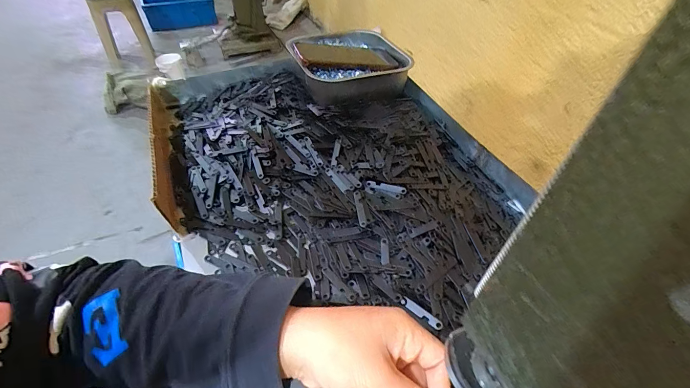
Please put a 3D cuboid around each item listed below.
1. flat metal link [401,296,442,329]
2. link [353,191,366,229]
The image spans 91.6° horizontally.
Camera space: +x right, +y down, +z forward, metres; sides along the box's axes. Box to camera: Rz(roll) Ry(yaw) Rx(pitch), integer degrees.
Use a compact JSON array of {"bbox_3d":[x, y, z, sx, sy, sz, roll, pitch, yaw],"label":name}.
[{"bbox_3d":[0.070,0.109,0.306,0.041,0.004,0.008,30,65,35],"label":"flat metal link"},{"bbox_3d":[0.017,0.016,0.394,0.009,0.004,0.052,-4,46,-7],"label":"link"}]

